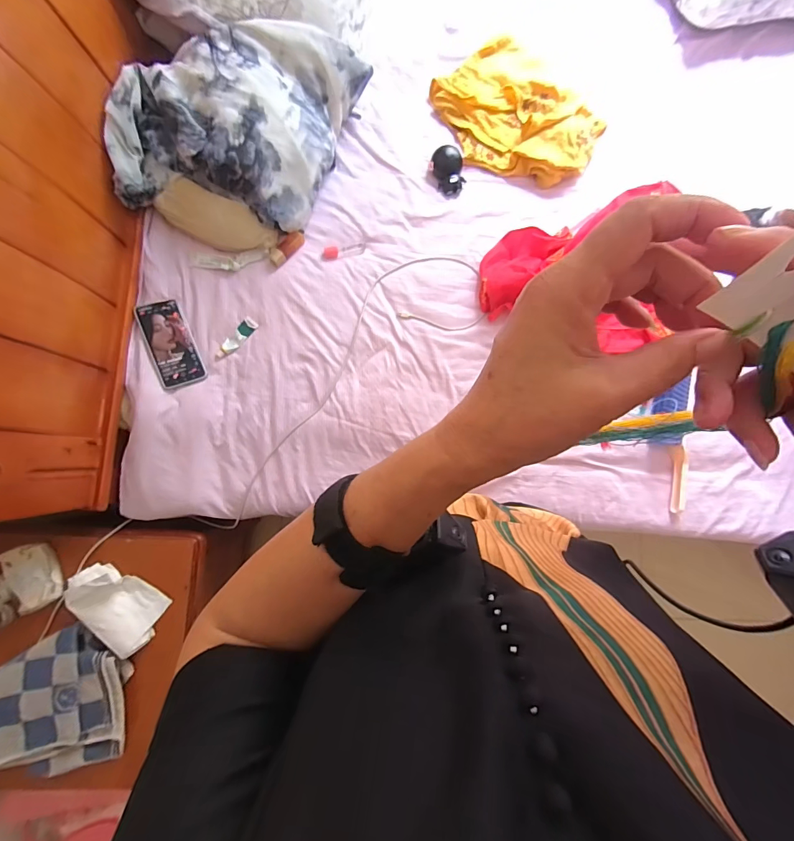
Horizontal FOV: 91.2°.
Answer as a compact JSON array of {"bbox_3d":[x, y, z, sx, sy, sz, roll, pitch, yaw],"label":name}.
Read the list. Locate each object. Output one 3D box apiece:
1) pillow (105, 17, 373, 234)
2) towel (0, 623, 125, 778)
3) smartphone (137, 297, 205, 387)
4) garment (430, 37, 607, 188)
[{"bbox_3d":[-0.271,-0.534,0.717,0.408,0.127,0.328,2,84,-5],"label":"pillow"},{"bbox_3d":[-0.563,0.464,0.633,0.195,0.045,0.219,-4,85,-5],"label":"towel"},{"bbox_3d":[-0.420,-0.143,0.721,0.074,0.010,0.163,-22,88,-20],"label":"smartphone"},{"bbox_3d":[0.257,-0.647,0.823,0.287,0.046,0.340,-38,89,-7],"label":"garment"}]

